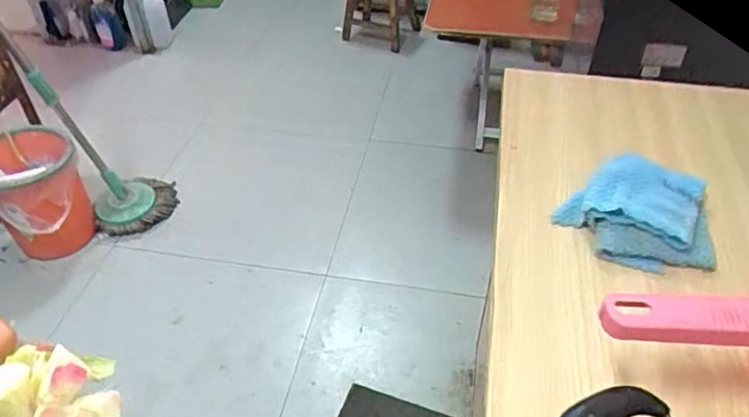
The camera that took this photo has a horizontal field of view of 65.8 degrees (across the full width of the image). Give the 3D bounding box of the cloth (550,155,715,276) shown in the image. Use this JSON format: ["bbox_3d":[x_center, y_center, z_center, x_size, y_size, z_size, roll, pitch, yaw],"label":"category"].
[{"bbox_3d":[0.258,0.000,0.571,0.144,0.043,0.117,8,44,9],"label":"cloth"}]

